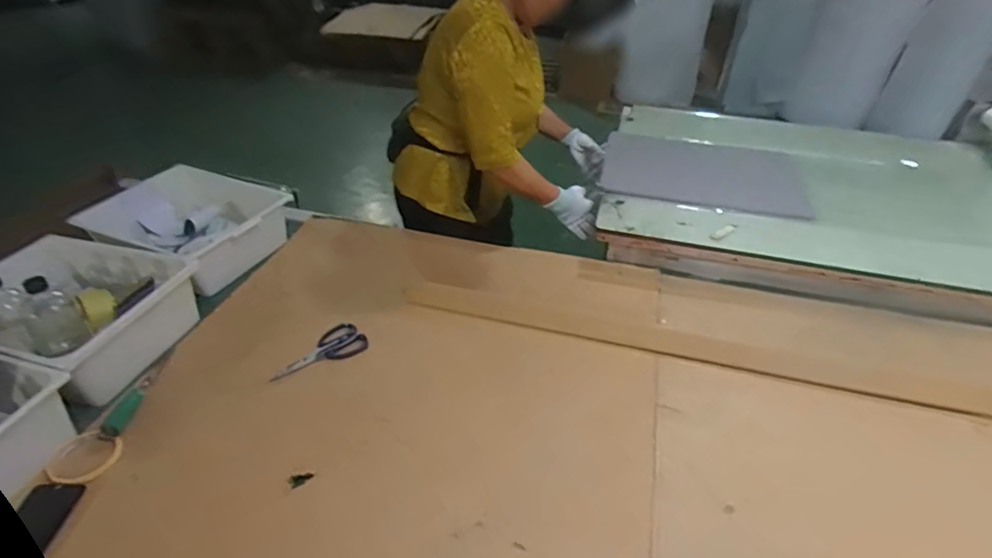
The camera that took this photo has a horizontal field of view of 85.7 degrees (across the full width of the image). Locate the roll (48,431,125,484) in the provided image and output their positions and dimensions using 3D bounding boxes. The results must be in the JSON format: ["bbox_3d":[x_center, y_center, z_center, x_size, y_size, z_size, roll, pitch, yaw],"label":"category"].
[{"bbox_3d":[-0.594,0.255,0.771,0.074,0.019,0.088,18,41,20],"label":"roll"}]

